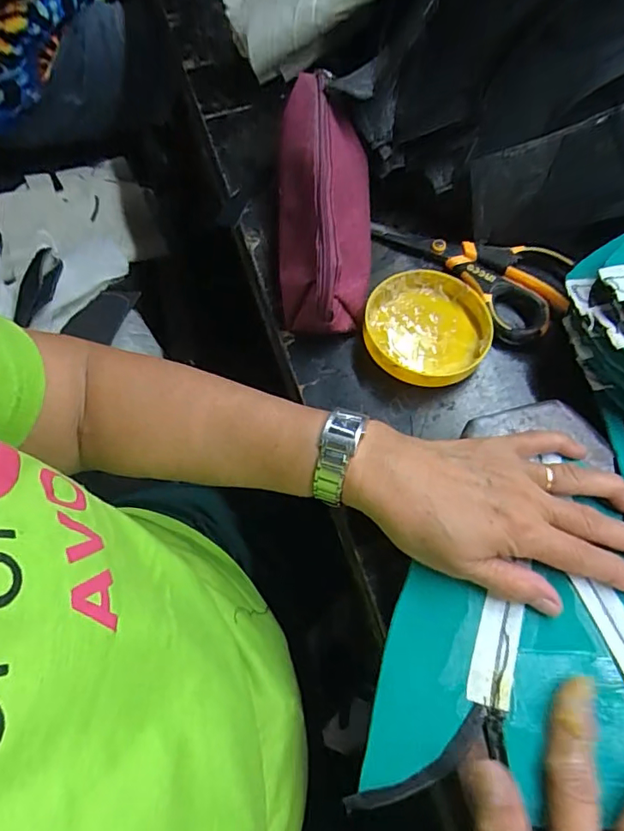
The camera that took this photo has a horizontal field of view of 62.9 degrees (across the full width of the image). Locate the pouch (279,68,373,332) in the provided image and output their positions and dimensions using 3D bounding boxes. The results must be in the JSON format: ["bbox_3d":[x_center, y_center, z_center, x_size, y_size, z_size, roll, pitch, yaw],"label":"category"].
[{"bbox_3d":[0.009,-0.168,0.387,0.073,0.061,0.234,-2,80,1],"label":"pouch"}]

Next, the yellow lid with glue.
[{"bbox_3d":[0.085,-0.065,0.381,0.089,0.016,0.092,-1,66,2],"label":"yellow lid with glue"}]

